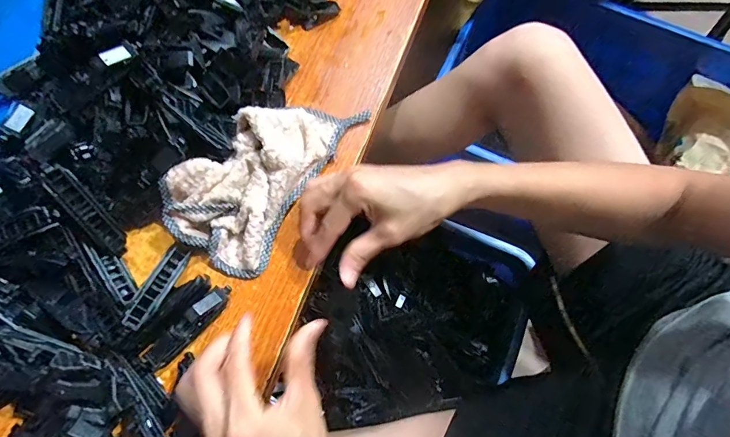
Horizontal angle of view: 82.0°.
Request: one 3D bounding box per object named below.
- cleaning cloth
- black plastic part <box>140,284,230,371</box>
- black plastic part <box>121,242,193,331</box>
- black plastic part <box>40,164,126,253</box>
[{"bbox_3d":[-0.083,-0.045,0.361,0.093,0.040,0.178,37,75,10],"label":"cleaning cloth"},{"bbox_3d":[-0.139,0.085,0.329,0.079,0.015,0.019,-41,77,-13],"label":"black plastic part"},{"bbox_3d":[-0.164,0.052,0.335,0.017,0.010,0.074,20,58,5],"label":"black plastic part"},{"bbox_3d":[-0.212,-0.006,0.320,0.018,0.007,0.075,-36,115,-12],"label":"black plastic part"}]

